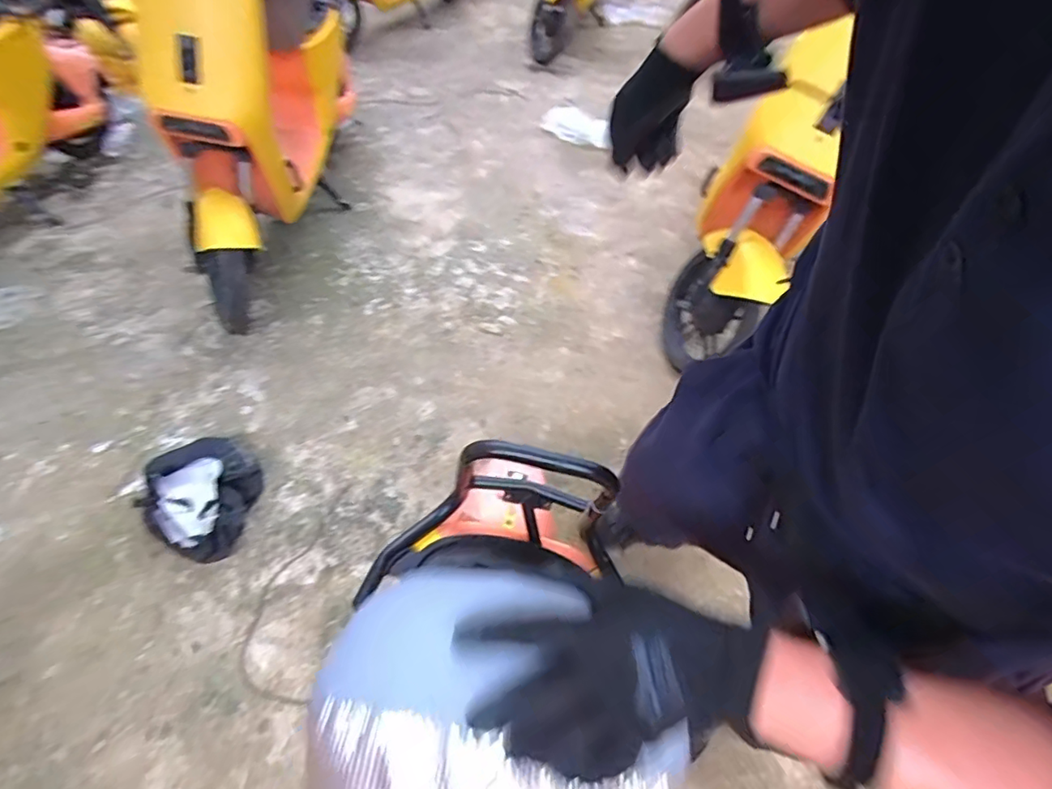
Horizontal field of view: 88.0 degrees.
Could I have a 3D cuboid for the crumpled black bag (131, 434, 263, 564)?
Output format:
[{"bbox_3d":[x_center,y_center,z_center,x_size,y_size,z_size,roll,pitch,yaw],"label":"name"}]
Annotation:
[{"bbox_3d":[-0.816,0.246,1.384,0.306,0.090,0.271,30,56,20],"label":"crumpled black bag"}]

